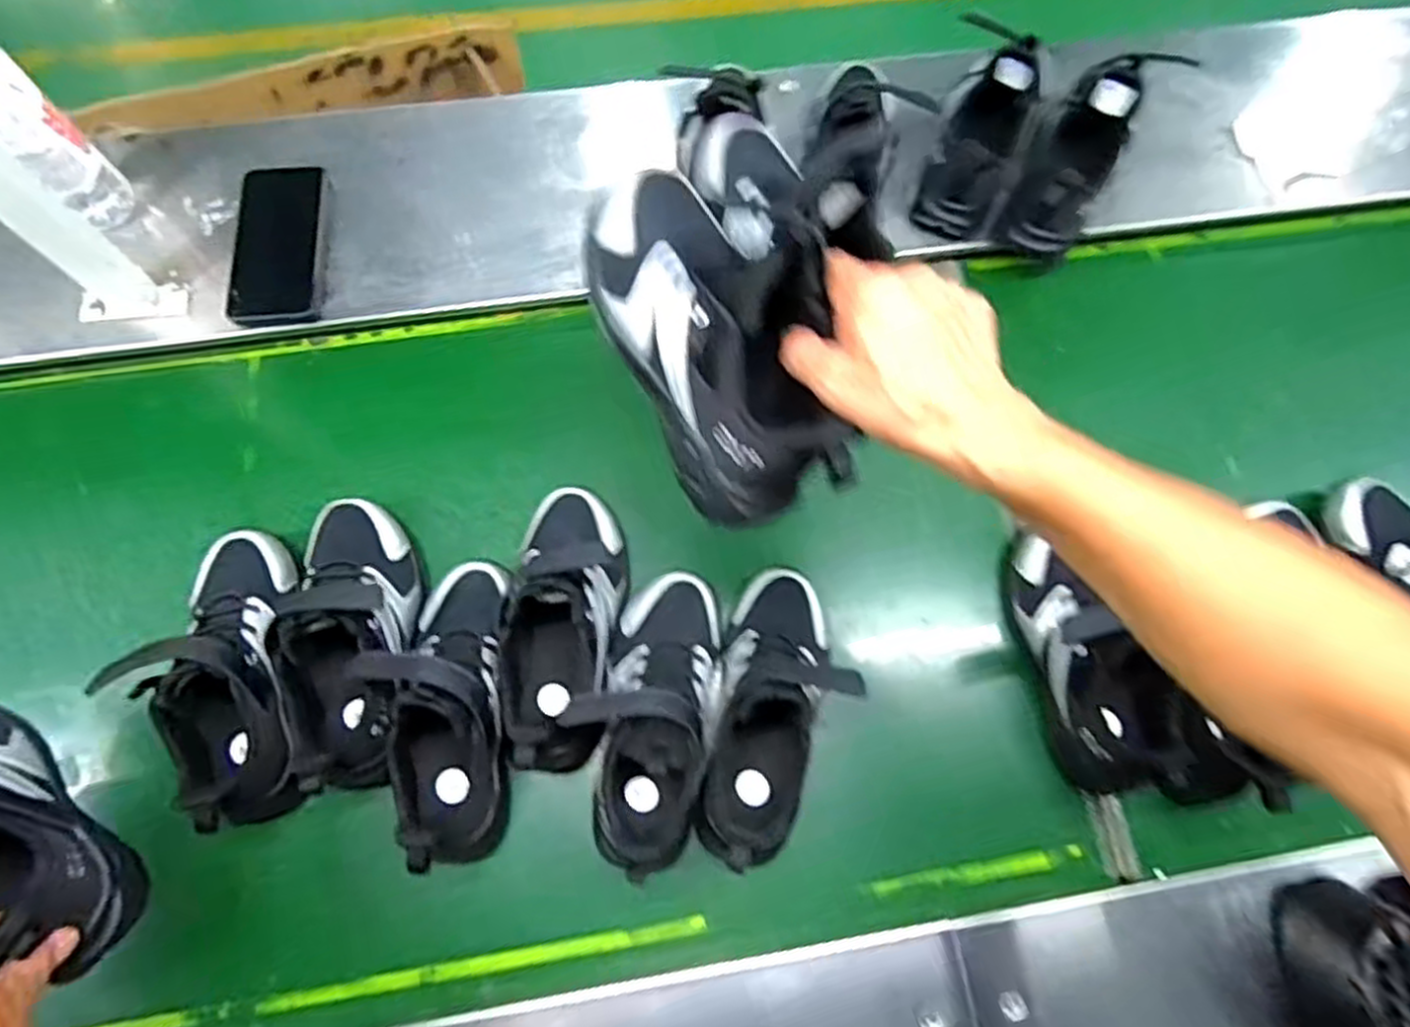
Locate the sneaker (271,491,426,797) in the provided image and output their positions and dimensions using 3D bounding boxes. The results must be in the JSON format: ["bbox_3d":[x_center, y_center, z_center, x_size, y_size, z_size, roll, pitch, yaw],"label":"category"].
[{"bbox_3d":[-0.269,0.091,0.582,0.080,0.114,0.223,-5,72,-3],"label":"sneaker"}]

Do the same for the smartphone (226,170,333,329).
[{"bbox_3d":[-0.392,-0.251,0.708,0.076,0.016,0.163,-4,72,-2],"label":"smartphone"}]

